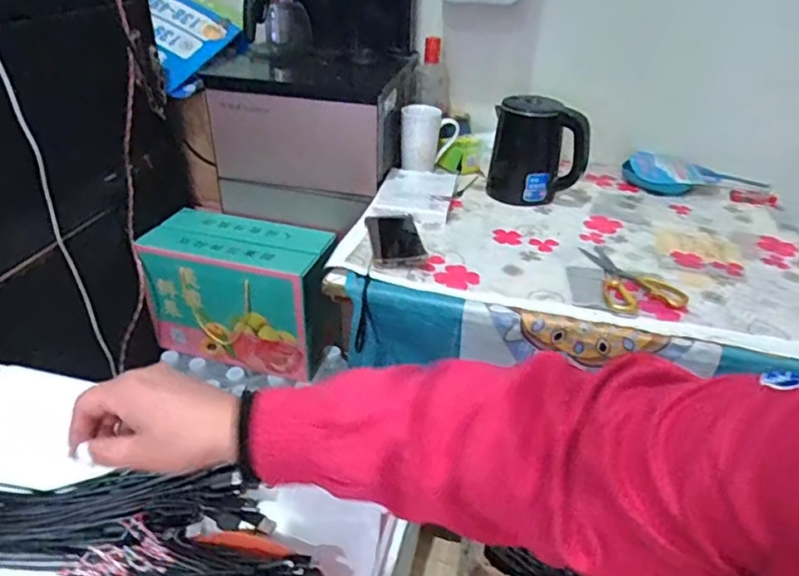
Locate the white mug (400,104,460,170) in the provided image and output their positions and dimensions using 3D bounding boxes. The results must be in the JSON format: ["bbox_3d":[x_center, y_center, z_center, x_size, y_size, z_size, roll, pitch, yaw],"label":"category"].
[{"bbox_3d":[0.058,-0.302,1.145,0.112,0.112,0.083,6,34,4],"label":"white mug"}]

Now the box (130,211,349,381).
[{"bbox_3d":[-0.292,0.008,1.110,0.326,0.235,0.159,10,34,11],"label":"box"}]

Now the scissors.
[{"bbox_3d":[0.339,-0.015,0.839,0.115,0.008,0.176,3,34,0],"label":"scissors"}]

